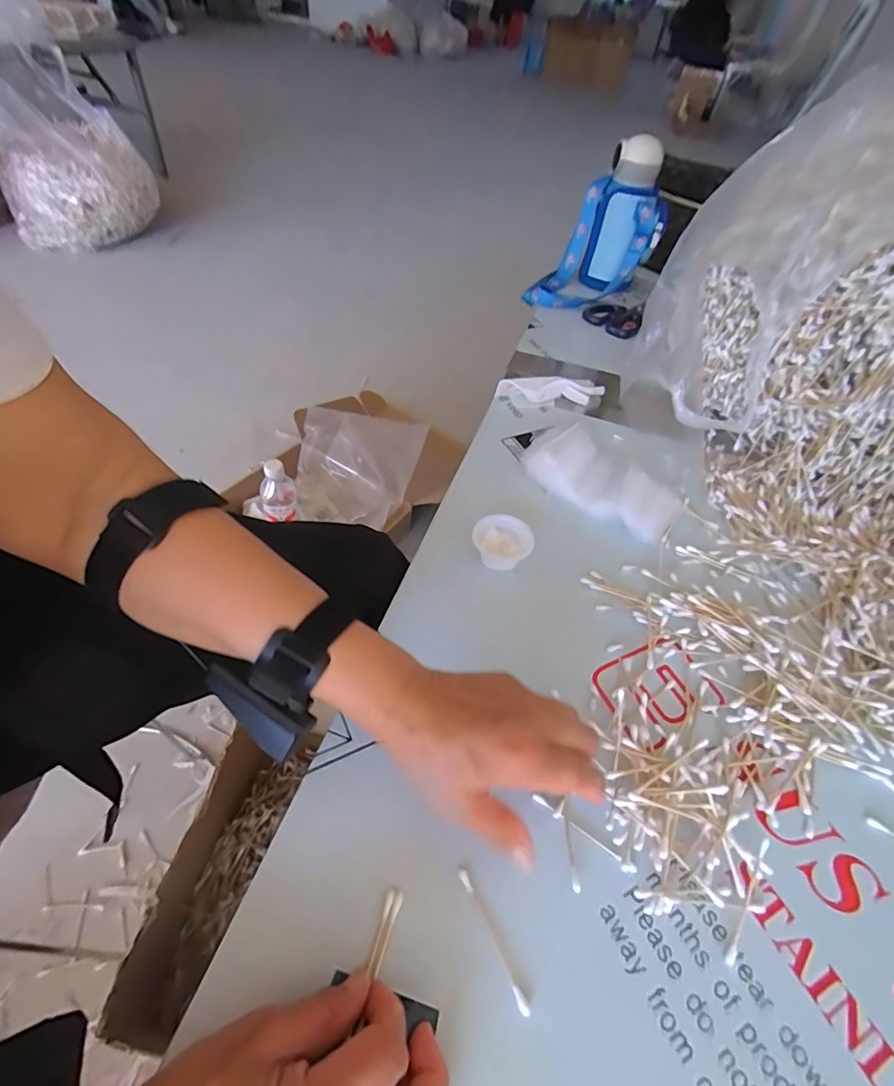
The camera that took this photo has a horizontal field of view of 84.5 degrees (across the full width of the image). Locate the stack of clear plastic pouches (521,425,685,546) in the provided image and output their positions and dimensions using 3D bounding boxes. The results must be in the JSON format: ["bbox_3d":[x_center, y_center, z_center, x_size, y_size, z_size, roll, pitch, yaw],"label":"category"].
[{"bbox_3d":[0.162,-0.070,0.517,0.161,0.031,0.074,35,54,21],"label":"stack of clear plastic pouches"}]

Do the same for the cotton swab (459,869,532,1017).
[{"bbox_3d":[0.026,0.225,0.280,0.006,0.004,0.072,-20,56,-21],"label":"cotton swab"}]

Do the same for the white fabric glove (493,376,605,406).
[{"bbox_3d":[0.135,-0.200,0.639,0.143,0.022,0.041,-4,50,-11],"label":"white fabric glove"}]

